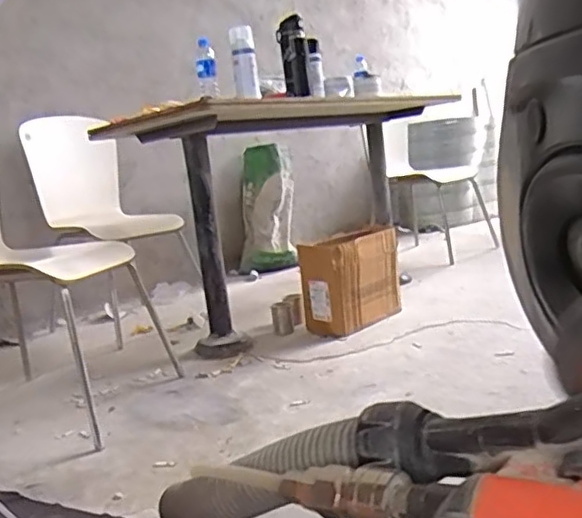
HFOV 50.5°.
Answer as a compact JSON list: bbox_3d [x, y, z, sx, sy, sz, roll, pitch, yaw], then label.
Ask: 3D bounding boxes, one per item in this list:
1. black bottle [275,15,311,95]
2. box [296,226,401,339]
[{"bbox_3d":[0.009,-0.576,1.775,0.081,0.208,0.103,-5,10,9],"label":"black bottle"},{"bbox_3d":[0.191,0.064,1.943,0.184,0.287,0.310,1,13,37],"label":"box"}]

